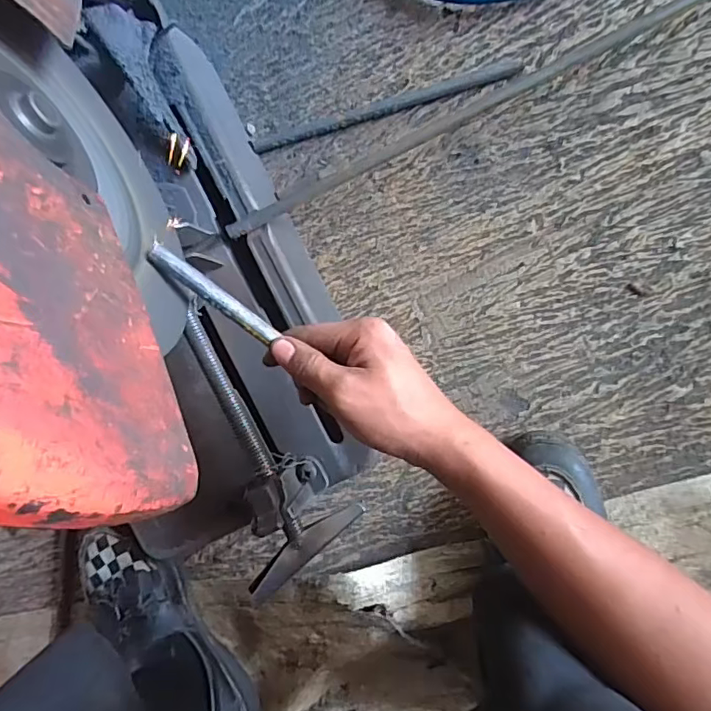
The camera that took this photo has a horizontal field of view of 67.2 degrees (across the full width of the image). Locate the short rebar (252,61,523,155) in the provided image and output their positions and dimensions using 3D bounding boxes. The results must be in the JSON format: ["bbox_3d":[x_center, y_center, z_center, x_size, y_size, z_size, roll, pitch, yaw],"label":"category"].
[{"bbox_3d":[0.025,-0.233,0.501,0.250,0.011,0.016,-12,93,9],"label":"short rebar"}]

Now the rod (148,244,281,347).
[{"bbox_3d":[-0.084,-0.035,0.320,0.087,0.007,0.011,38,100,-22],"label":"rod"}]

